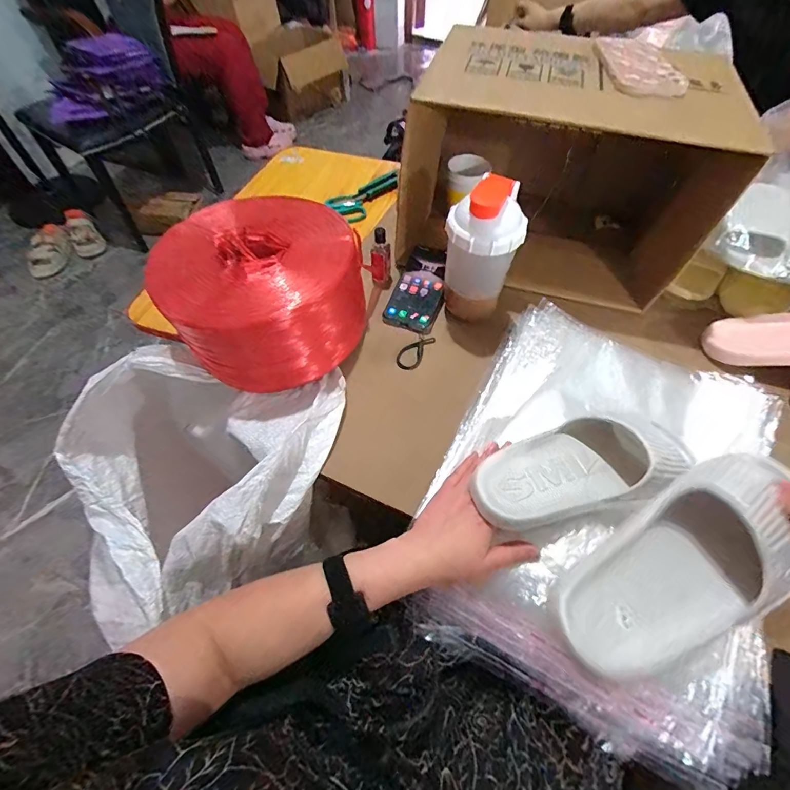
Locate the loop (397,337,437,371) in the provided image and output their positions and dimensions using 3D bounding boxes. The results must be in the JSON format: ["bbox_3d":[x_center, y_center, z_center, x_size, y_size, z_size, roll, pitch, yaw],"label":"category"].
[{"bbox_3d":[0.028,-0.063,0.582,0.032,0.008,0.072,25,60,16],"label":"loop"}]

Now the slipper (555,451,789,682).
[{"bbox_3d":[0.255,0.135,0.337,0.259,0.080,0.101,-33,62,-11],"label":"slipper"}]

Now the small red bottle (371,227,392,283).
[{"bbox_3d":[-0.022,-0.217,0.632,0.031,0.093,0.023,-1,57,0],"label":"small red bottle"}]

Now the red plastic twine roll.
[{"bbox_3d":[-0.185,-0.145,0.556,0.273,0.133,0.243,33,63,20],"label":"red plastic twine roll"}]

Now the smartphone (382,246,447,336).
[{"bbox_3d":[0.042,-0.170,0.640,0.080,0.015,0.170,20,65,8],"label":"smartphone"}]

